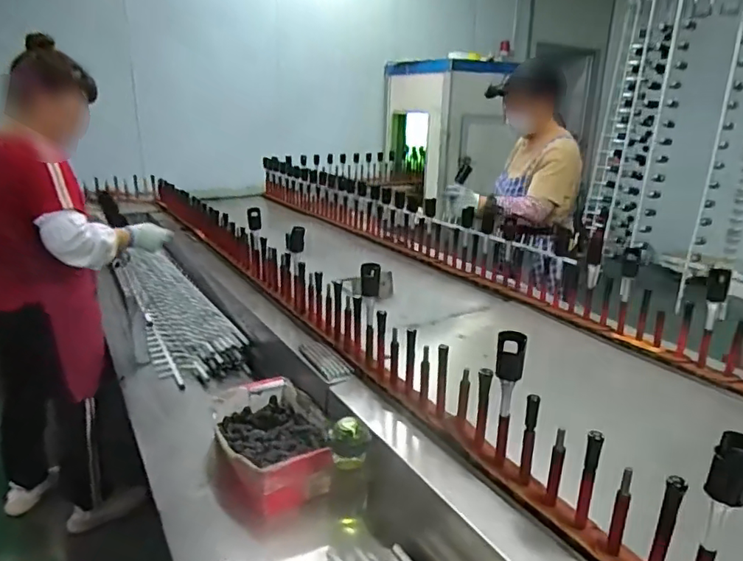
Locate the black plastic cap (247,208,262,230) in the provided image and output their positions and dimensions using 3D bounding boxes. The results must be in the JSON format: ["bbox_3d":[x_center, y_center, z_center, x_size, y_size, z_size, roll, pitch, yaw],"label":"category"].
[{"bbox_3d":[-0.402,-0.213,1.845,0.045,0.074,0.045,-3,16,-11],"label":"black plastic cap"}]

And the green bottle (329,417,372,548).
[{"bbox_3d":[-0.043,0.383,1.027,0.077,0.226,0.066,-3,16,-11],"label":"green bottle"}]

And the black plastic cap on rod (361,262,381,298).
[{"bbox_3d":[-0.001,0.000,1.171,0.042,0.077,0.014,1,16,3],"label":"black plastic cap on rod"}]

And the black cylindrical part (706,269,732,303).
[{"bbox_3d":[0.771,0.010,1.190,0.041,0.077,0.032,11,19,32],"label":"black cylindrical part"}]

